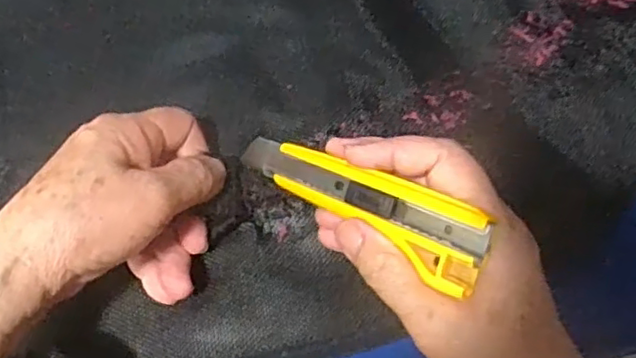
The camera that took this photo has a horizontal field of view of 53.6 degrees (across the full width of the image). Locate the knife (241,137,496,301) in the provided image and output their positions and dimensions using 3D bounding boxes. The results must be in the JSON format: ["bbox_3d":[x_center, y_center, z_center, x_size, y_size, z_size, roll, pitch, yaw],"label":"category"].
[{"bbox_3d":[0.014,0.009,0.316,0.149,0.019,0.031,24,67,38],"label":"knife"}]

